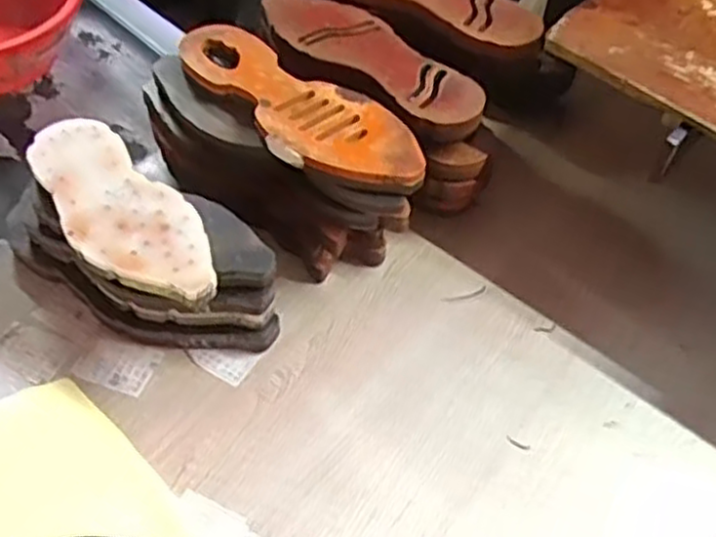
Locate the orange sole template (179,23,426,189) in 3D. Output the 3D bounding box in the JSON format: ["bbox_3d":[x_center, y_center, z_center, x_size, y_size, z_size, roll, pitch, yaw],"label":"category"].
[{"bbox_3d":[-0.065,-0.155,0.713,0.298,0.018,0.100,35,57,23],"label":"orange sole template"}]

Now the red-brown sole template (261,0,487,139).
[{"bbox_3d":[0.010,-0.222,0.771,0.285,0.024,0.090,38,58,25],"label":"red-brown sole template"}]

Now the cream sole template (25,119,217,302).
[{"bbox_3d":[-0.207,-0.054,0.648,0.092,0.008,0.249,-34,59,-27],"label":"cream sole template"}]

